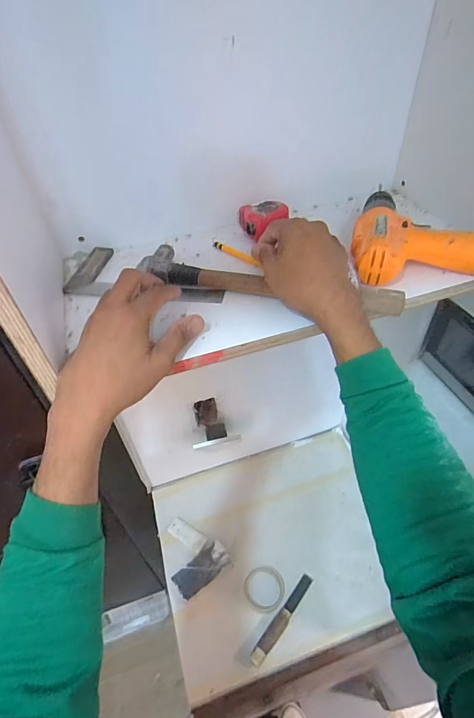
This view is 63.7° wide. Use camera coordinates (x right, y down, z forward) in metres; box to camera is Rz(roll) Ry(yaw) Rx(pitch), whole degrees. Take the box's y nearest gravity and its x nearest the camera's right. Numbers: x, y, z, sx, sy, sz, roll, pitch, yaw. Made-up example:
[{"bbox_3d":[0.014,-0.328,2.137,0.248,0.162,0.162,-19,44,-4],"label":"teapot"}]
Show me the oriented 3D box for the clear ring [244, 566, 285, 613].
[{"bbox_3d":[0.063,0.523,0.869,0.090,0.033,0.098,2,45,6],"label":"clear ring"}]

